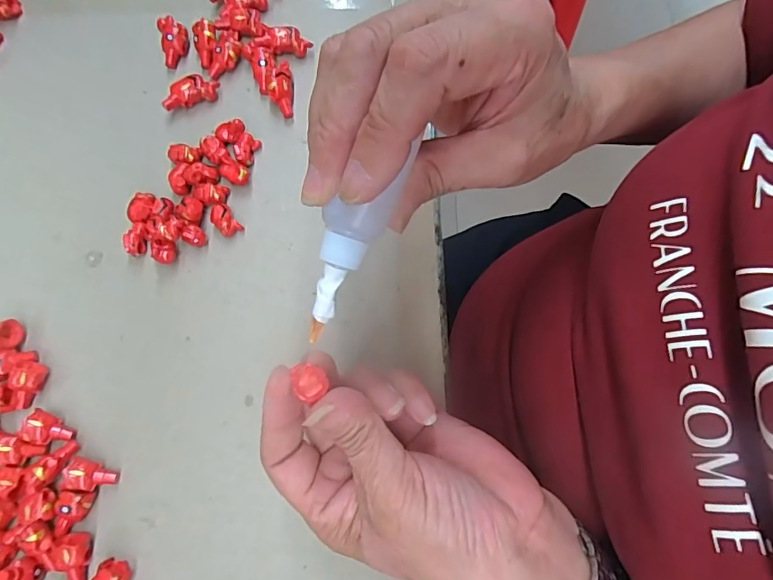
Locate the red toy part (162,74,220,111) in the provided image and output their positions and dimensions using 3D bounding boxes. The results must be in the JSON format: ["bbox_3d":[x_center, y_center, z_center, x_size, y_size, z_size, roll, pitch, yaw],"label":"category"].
[{"bbox_3d":[-0.130,-0.132,0.312,0.037,0.013,0.013,-22,77,-7],"label":"red toy part"}]

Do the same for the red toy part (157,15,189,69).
[{"bbox_3d":[-0.146,-0.173,0.322,0.019,0.012,0.033,-13,76,-5],"label":"red toy part"}]

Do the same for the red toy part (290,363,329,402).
[{"bbox_3d":[-0.031,0.038,0.190,0.014,0.009,0.013,11,76,2],"label":"red toy part"}]

